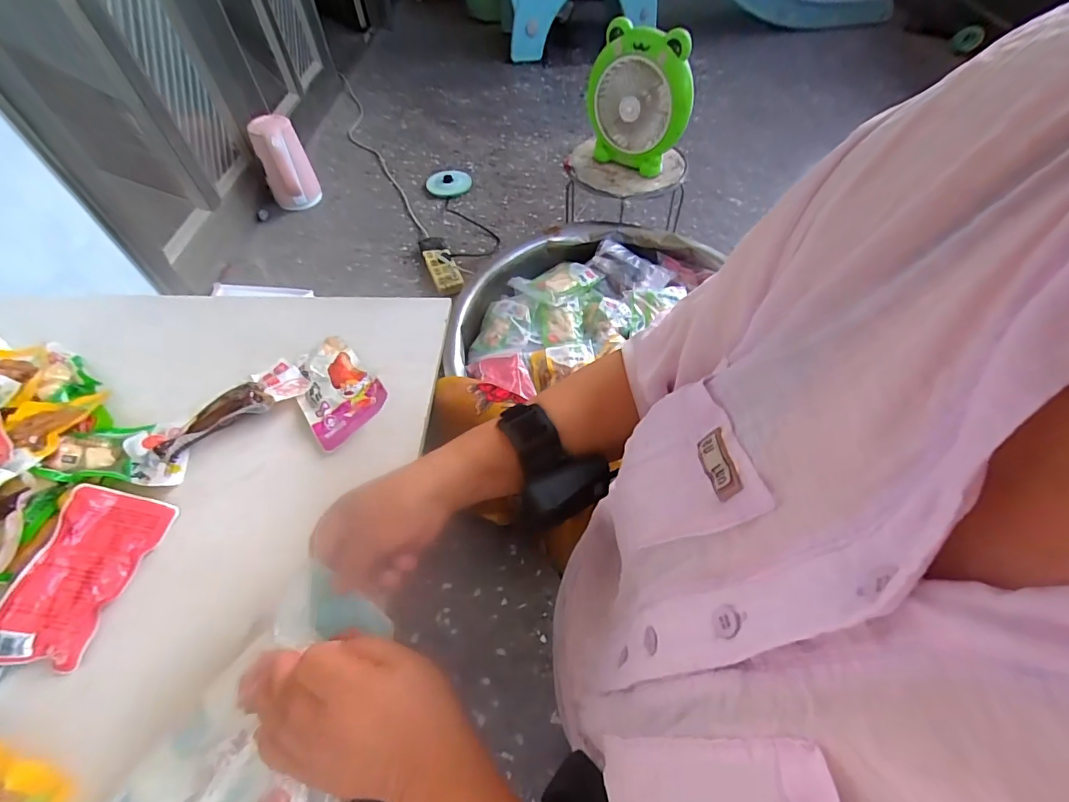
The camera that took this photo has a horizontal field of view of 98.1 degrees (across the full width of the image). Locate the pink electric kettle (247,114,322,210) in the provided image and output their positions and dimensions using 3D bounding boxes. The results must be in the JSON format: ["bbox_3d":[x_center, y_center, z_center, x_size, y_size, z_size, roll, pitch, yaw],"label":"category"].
[{"bbox_3d":[-0.782,-0.744,1.458,0.142,0.239,0.102,-25,58,-16],"label":"pink electric kettle"}]

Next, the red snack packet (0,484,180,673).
[{"bbox_3d":[-0.369,0.140,0.381,0.080,0.013,0.135,14,55,-12],"label":"red snack packet"}]

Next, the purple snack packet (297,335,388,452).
[{"bbox_3d":[-0.211,-0.020,0.486,0.076,0.012,0.137,-31,59,-18],"label":"purple snack packet"}]

